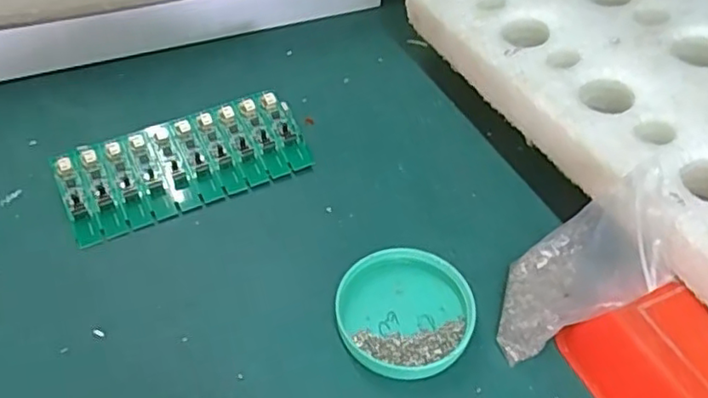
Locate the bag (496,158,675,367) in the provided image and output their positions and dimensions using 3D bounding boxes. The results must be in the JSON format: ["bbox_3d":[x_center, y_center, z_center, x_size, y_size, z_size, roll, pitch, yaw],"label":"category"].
[{"bbox_3d":[0.103,0.031,0.275,0.018,0.094,0.062,27,50,-12],"label":"bag"}]

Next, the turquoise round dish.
[{"bbox_3d":[0.026,0.056,0.302,0.066,0.013,0.065,1,48,-1],"label":"turquoise round dish"}]

